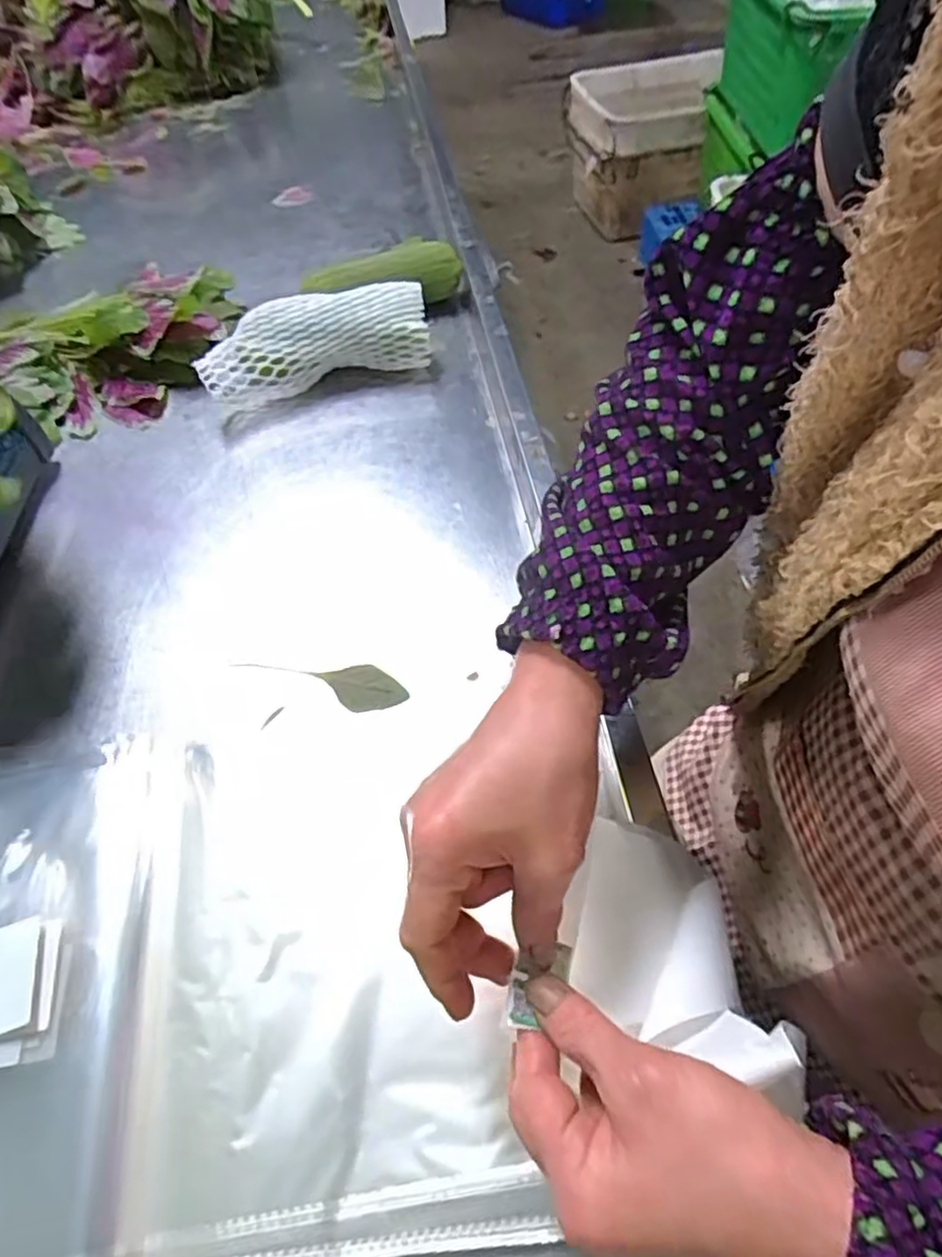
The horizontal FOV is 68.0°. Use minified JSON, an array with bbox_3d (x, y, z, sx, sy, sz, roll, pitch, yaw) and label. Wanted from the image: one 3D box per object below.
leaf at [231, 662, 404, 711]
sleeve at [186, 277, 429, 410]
[{"bbox_3d":[-0.106,0.034,0.497,0.125,0.004,0.034,11,56,11],"label":"leaf"},{"bbox_3d":[-0.151,-0.274,0.675,0.218,0.074,0.065,-16,55,-8],"label":"sleeve"}]

